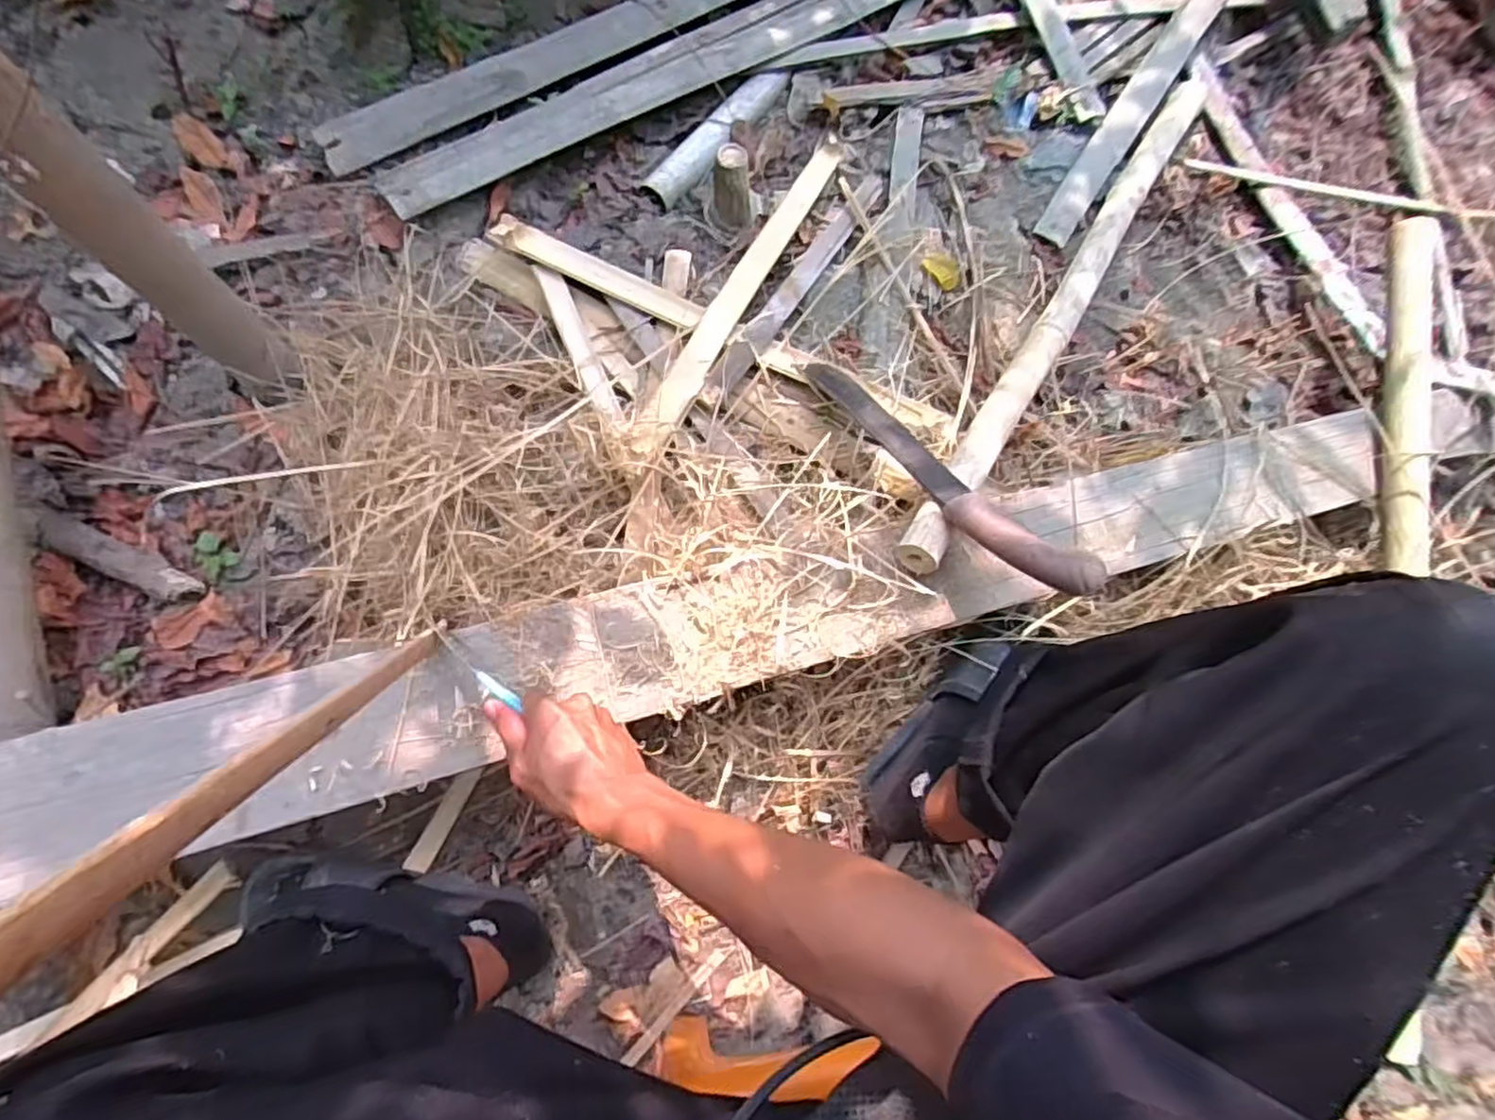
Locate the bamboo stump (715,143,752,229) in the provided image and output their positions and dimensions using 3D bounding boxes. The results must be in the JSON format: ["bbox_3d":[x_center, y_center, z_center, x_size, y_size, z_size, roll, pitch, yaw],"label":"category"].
[{"bbox_3d":[-0.018,-0.451,0.863,0.047,0.087,0.048,3,67,-1],"label":"bamboo stump"}]

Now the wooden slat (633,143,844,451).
[{"bbox_3d":[0.002,-0.330,0.833,0.046,0.012,0.539,20,63,12],"label":"wooden slat"}]

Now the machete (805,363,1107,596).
[{"bbox_3d":[0.159,-0.093,0.658,0.049,0.029,0.399,-23,44,-11],"label":"machete"}]

